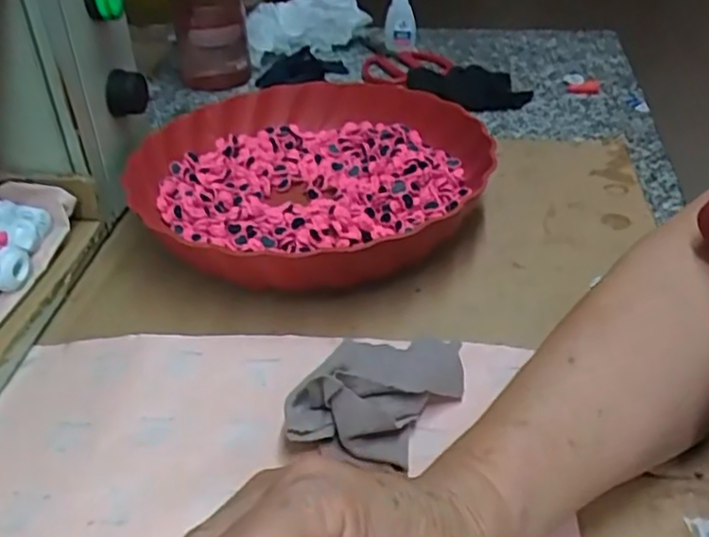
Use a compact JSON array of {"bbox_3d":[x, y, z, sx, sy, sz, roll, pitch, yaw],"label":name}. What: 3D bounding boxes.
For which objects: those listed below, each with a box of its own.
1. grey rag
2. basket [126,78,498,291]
[{"bbox_3d":[0.013,0.055,0.338,0.067,0.031,0.092,13,39,20],"label":"grey rag"},{"bbox_3d":[-0.027,-0.064,0.482,0.227,0.047,0.243,-1,37,1],"label":"basket"}]

